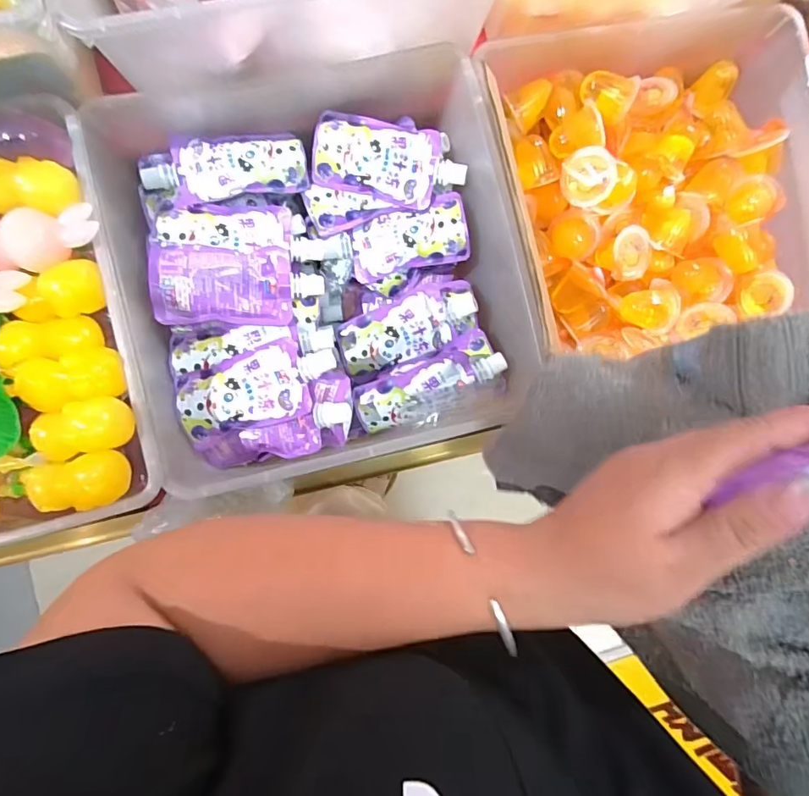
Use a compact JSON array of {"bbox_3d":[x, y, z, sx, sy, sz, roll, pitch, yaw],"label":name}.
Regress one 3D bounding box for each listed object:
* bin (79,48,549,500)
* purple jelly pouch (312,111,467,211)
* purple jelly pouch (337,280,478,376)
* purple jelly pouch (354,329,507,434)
[{"bbox_3d":[-0.062,-0.103,0.402,0.301,0.100,0.304,-19,91,-8],"label":"bin"},{"bbox_3d":[-0.012,-0.201,0.415,0.124,0.018,0.061,7,88,-8],"label":"purple jelly pouch"},{"bbox_3d":[0.005,-0.064,0.433,0.124,0.032,0.052,-22,92,-8],"label":"purple jelly pouch"},{"bbox_3d":[0.019,-0.014,0.415,0.125,0.043,0.040,-27,93,-8],"label":"purple jelly pouch"}]

